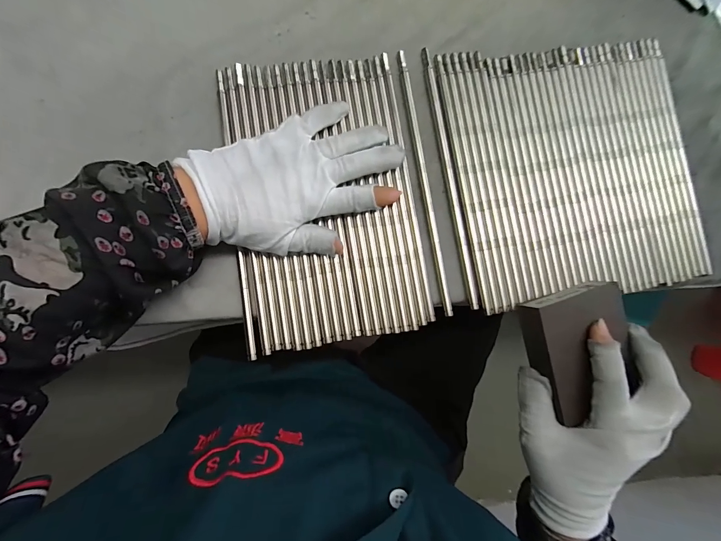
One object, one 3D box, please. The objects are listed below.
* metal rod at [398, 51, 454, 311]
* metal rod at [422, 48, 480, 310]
[{"bbox_3d":[0.057,-0.080,0.289,0.009,0.004,0.236,-9,85,-7],"label":"metal rod"},{"bbox_3d":[0.079,-0.085,0.293,0.008,0.004,0.236,-9,85,-8],"label":"metal rod"}]

